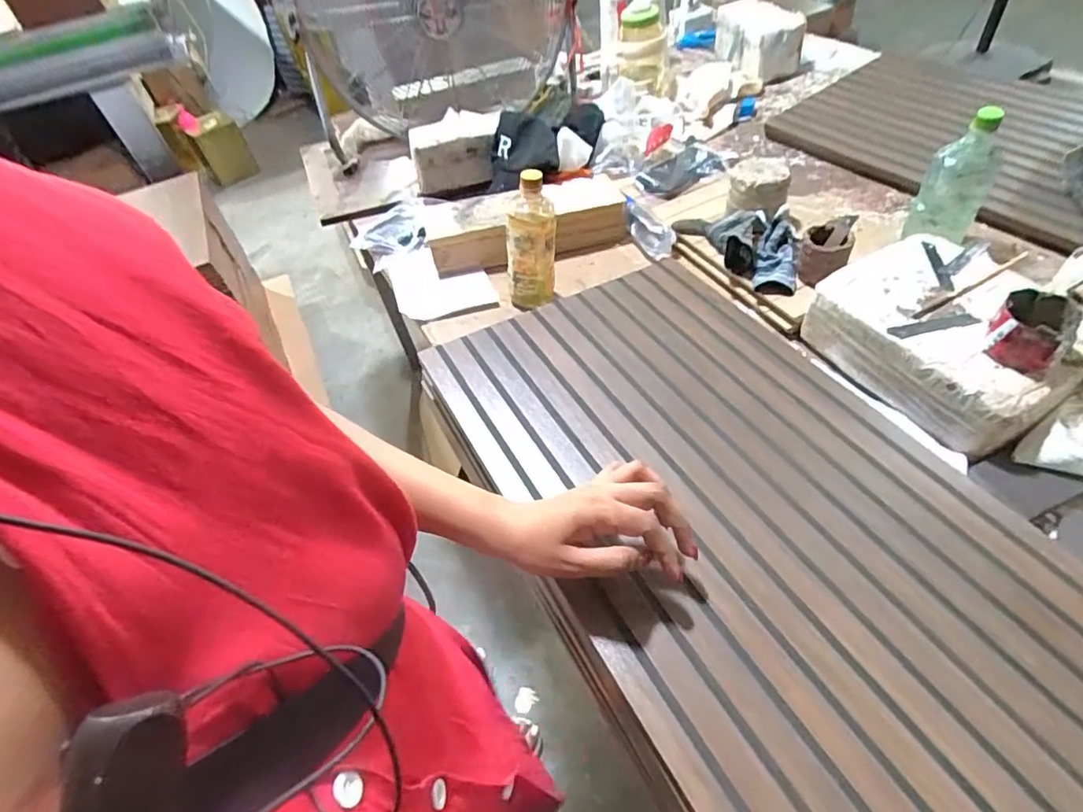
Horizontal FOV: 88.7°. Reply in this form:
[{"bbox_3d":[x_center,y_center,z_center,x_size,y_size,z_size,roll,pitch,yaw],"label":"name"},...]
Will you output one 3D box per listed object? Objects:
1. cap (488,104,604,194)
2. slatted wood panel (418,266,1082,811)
[{"bbox_3d":[0.016,-0.495,1.062,0.231,0.100,0.231,-5,50,6],"label":"cap"},{"bbox_3d":[0.198,0.115,0.472,0.388,0.030,0.749,-26,51,-17],"label":"slatted wood panel"}]

